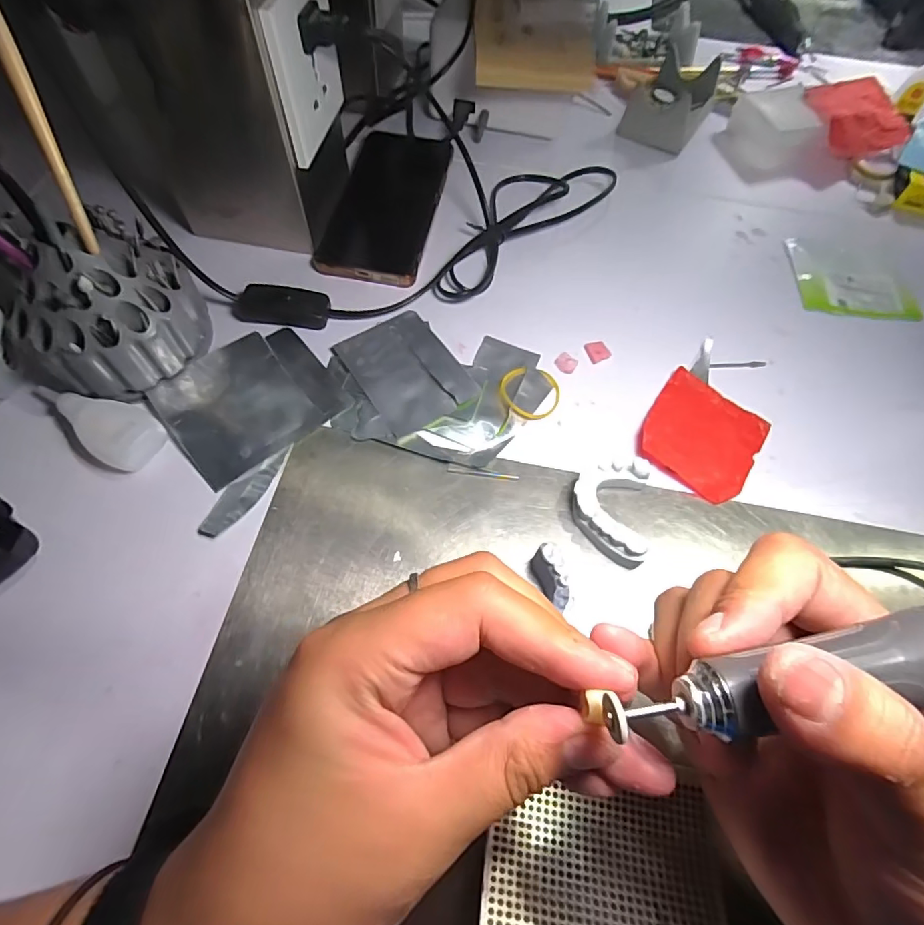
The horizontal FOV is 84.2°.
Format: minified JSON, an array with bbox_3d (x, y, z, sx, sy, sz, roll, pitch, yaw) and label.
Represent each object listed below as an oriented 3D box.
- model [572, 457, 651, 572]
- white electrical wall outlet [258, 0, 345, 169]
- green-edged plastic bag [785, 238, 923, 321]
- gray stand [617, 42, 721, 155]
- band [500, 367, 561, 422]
[{"bbox_3d":[0.086,0.024,0.300,0.042,0.019,0.067,12,63,4],"label":"model"},{"bbox_3d":[-0.099,-0.255,0.328,0.011,0.083,0.085,10,63,3],"label":"white electrical wall outlet"},{"bbox_3d":[0.315,-0.151,0.416,0.086,0.004,0.084,7,63,1],"label":"green-edged plastic bag"},{"bbox_3d":[0.203,-0.349,0.493,0.063,0.037,0.103,28,65,11],"label":"gray stand"},{"bbox_3d":[0.046,-0.048,0.344,0.040,0.005,0.042,12,63,3],"label":"band"}]

